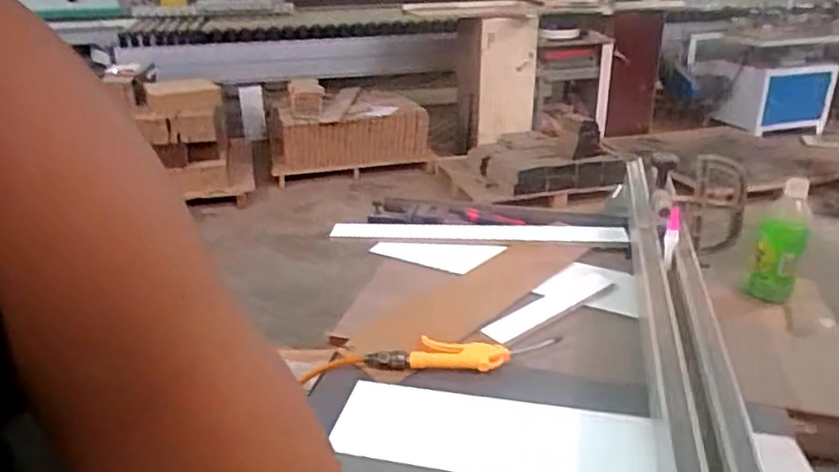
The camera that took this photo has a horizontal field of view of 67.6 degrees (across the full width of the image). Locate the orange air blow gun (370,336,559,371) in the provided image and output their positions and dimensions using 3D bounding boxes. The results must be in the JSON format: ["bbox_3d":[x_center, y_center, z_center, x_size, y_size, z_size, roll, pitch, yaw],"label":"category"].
[{"bbox_3d":[0.066,0.169,0.899,0.278,0.033,0.072,-2,24,-2],"label":"orange air blow gun"}]

